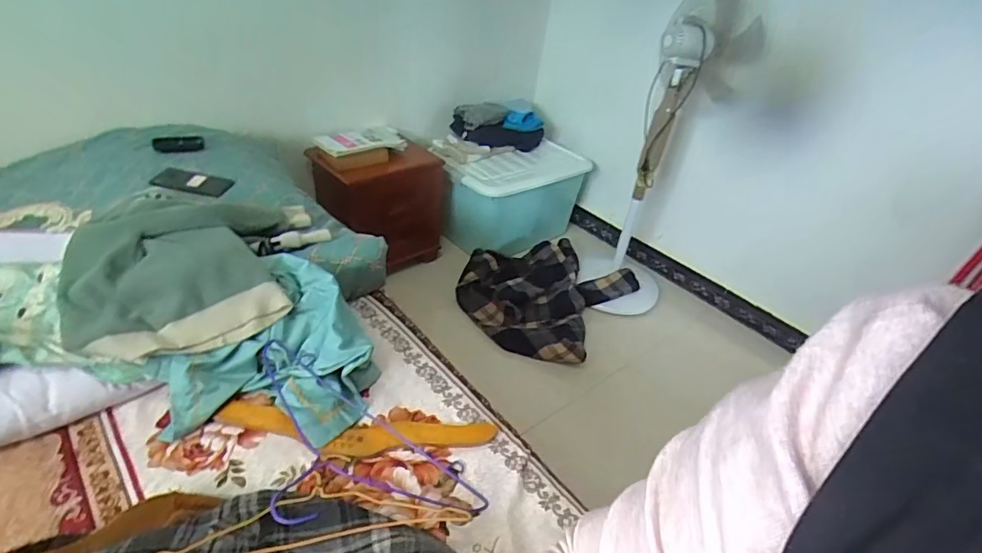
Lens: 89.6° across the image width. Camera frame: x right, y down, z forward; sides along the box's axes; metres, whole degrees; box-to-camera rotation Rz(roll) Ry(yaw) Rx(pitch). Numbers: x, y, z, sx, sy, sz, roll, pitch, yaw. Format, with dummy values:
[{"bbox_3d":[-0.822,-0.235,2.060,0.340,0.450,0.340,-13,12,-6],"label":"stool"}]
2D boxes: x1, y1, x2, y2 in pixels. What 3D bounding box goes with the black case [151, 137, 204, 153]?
[{"bbox_3d":[-0.838,-0.355,1.326,0.122,0.032,0.043,-6,38,-18],"label":"black case"}]

